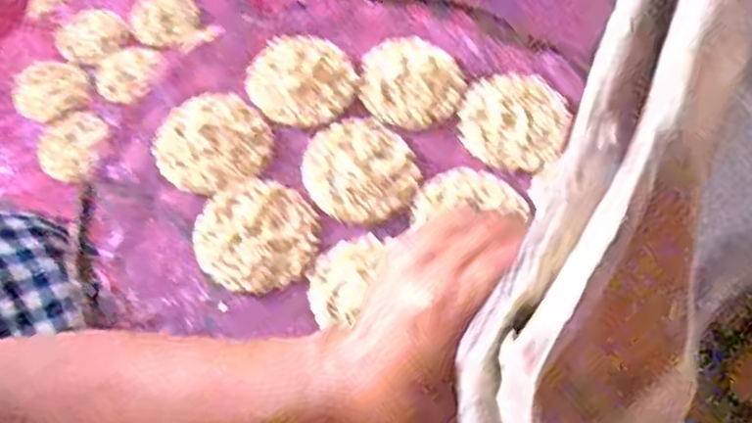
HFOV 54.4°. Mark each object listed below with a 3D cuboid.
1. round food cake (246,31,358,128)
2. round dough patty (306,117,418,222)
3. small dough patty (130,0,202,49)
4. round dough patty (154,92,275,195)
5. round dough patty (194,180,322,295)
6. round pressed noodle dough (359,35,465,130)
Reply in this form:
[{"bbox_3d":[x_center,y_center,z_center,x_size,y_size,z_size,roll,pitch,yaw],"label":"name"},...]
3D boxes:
[{"bbox_3d":[-0.055,-0.100,0.543,0.076,0.013,0.081,0,57,0],"label":"round food cake"},{"bbox_3d":[-0.010,-0.030,0.504,0.074,0.011,0.084,-10,57,-6],"label":"round dough patty"},{"bbox_3d":[-0.245,-0.229,0.850,0.075,0.016,0.092,-13,58,-9],"label":"small dough patty"},{"bbox_3d":[-0.113,-0.049,0.510,0.078,0.014,0.077,0,57,0],"label":"round dough patty"},{"bbox_3d":[-0.077,0.016,0.477,0.075,0.017,0.076,0,57,0],"label":"round dough patty"},{"bbox_3d":[0.027,-0.099,0.543,0.074,0.012,0.081,0,57,0],"label":"round pressed noodle dough"}]

